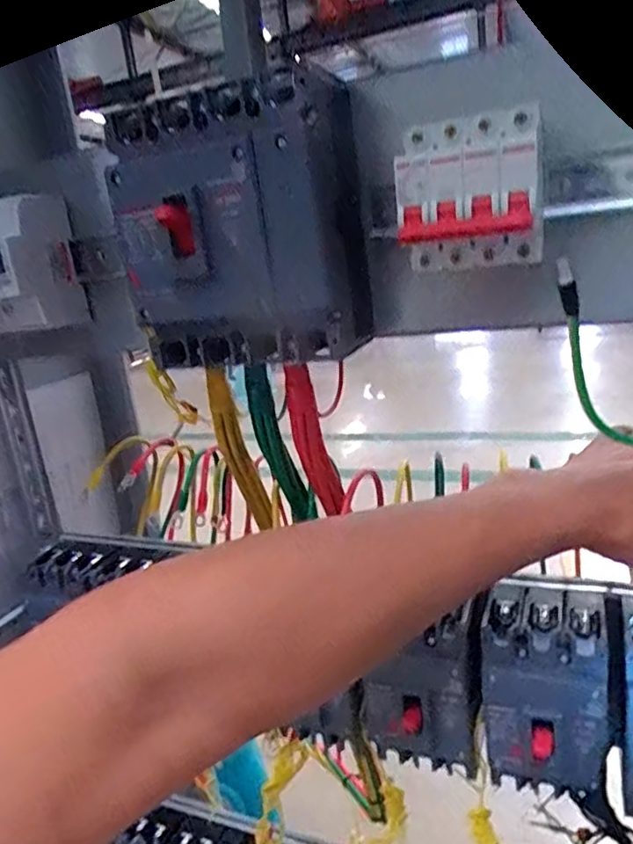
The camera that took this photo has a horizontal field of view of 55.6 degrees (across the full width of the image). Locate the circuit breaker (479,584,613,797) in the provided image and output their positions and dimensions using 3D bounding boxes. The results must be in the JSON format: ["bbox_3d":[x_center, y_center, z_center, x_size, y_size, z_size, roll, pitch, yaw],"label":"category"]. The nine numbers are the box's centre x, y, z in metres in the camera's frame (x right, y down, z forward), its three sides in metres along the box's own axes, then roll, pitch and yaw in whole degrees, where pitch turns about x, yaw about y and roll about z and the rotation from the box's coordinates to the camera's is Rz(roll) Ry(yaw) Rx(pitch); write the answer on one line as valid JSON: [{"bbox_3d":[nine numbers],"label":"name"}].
[{"bbox_3d":[0.153,0.184,0.404,0.077,0.117,0.075,0,17,24],"label":"circuit breaker"}]

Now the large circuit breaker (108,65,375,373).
[{"bbox_3d":[-0.050,-0.117,0.388,0.140,0.152,0.096,1,17,28],"label":"large circuit breaker"}]

